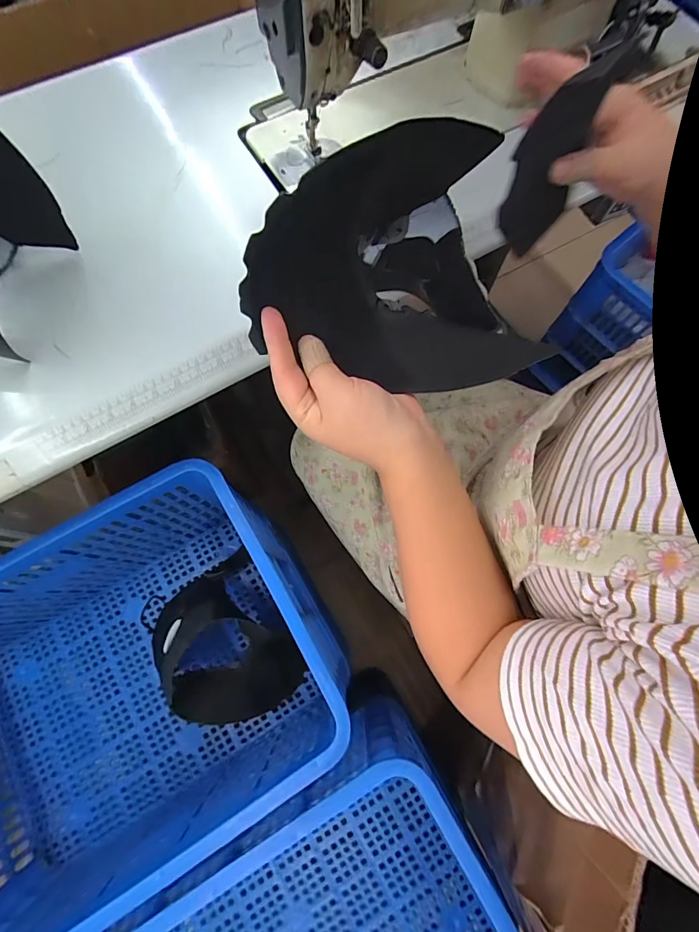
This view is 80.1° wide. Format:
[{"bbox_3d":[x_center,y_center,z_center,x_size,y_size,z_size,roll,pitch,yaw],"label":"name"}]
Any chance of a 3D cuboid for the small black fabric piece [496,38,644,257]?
[{"bbox_3d":[0.157,-0.230,0.318,0.075,0.158,0.024,-29,77,0],"label":"small black fabric piece"}]

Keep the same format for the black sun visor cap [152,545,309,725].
[{"bbox_3d":[-0.213,0.292,0.679,0.170,0.186,0.255,-34,75,-10],"label":"black sun visor cap"}]

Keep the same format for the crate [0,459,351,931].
[{"bbox_3d":[-0.347,0.337,0.609,0.599,0.302,0.406,-30,74,-9],"label":"crate"}]

